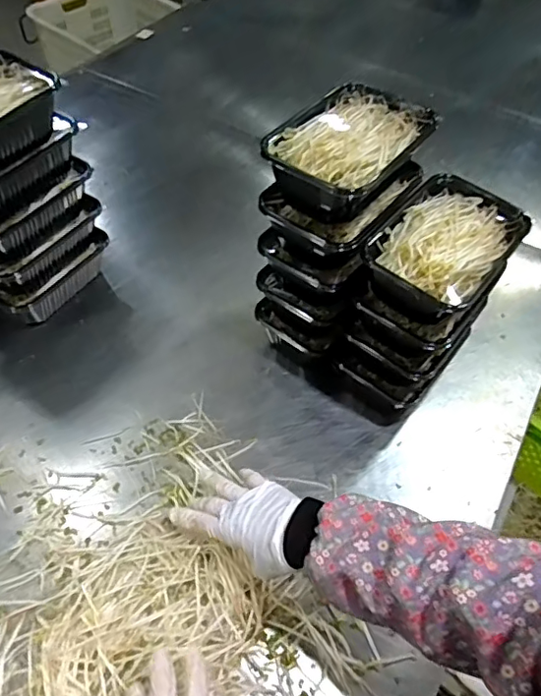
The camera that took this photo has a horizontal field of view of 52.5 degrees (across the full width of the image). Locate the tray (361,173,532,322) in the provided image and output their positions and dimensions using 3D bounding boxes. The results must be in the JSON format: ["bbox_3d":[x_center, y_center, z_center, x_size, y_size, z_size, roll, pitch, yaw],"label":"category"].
[{"bbox_3d":[0.186,-0.102,0.592,0.124,0.064,0.194,39,60,22],"label":"tray"}]

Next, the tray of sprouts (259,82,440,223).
[{"bbox_3d":[0.082,-0.203,0.582,0.126,0.063,0.183,35,59,20],"label":"tray of sprouts"}]

